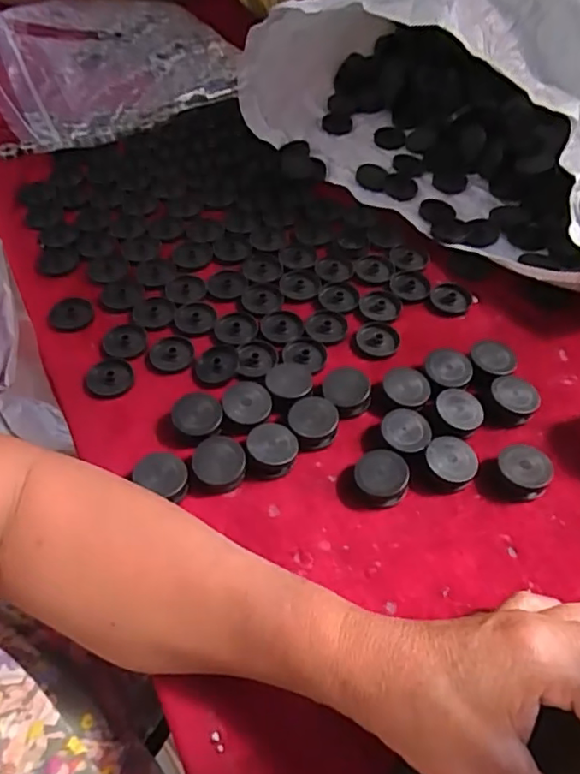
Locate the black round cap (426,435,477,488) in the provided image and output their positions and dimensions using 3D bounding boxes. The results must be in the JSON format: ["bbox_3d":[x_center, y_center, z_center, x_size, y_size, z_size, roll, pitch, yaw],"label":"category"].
[{"bbox_3d":[0.103,0.049,0.368,0.031,0.016,0.029,0,55,0],"label":"black round cap"}]

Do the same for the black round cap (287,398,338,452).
[{"bbox_3d":[0.016,0.025,0.385,0.032,0.019,0.034,0,55,0],"label":"black round cap"}]

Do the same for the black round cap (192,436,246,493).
[{"bbox_3d":[-0.046,0.051,0.369,0.033,0.017,0.034,0,55,0],"label":"black round cap"}]

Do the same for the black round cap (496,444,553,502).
[{"bbox_3d":[0.148,0.054,0.364,0.031,0.018,0.030,0,55,0],"label":"black round cap"}]

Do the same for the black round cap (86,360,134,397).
[{"bbox_3d":[-0.133,-0.007,0.421,0.033,0.006,0.032,0,55,0],"label":"black round cap"}]

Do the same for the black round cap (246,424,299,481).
[{"bbox_3d":[-0.012,0.042,0.374,0.032,0.020,0.033,0,55,0],"label":"black round cap"}]

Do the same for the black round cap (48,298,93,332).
[{"bbox_3d":[-0.172,-0.058,0.451,0.031,0.007,0.032,0,55,0],"label":"black round cap"}]

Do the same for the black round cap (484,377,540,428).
[{"bbox_3d":[0.153,0.011,0.396,0.032,0.021,0.031,0,55,0],"label":"black round cap"}]

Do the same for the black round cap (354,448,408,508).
[{"bbox_3d":[0.059,0.057,0.363,0.033,0.019,0.032,0,55,0],"label":"black round cap"}]

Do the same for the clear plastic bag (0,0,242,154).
[{"bbox_3d":[-0.208,-0.377,0.642,0.271,0.082,0.220,-23,58,-15],"label":"clear plastic bag"}]

